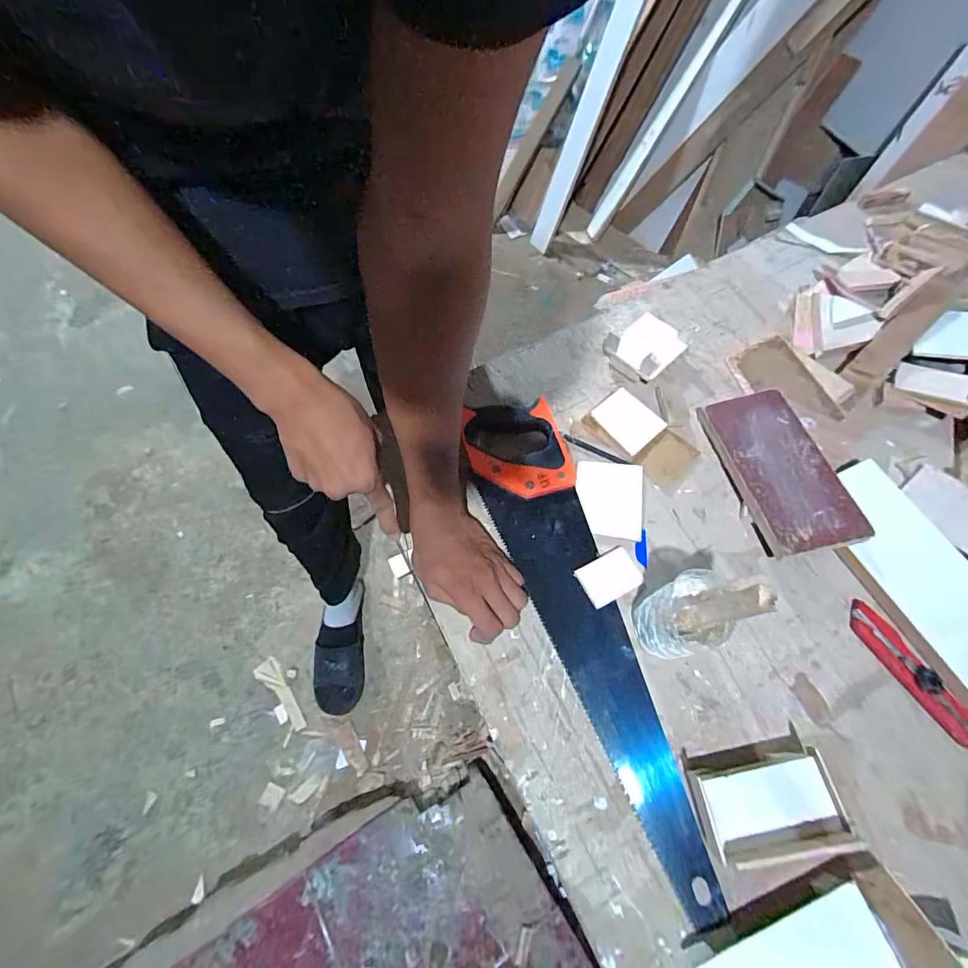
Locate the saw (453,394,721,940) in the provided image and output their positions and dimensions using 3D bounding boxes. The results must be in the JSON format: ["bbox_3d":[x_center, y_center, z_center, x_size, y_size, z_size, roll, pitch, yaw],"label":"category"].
[{"bbox_3d":[0.087,0.125,0.460,0.105,0.031,0.500,-14,63,-8],"label":"saw"}]

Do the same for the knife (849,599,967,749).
[{"bbox_3d":[0.411,0.186,0.432,0.027,0.015,0.157,-24,65,-13],"label":"knife"}]

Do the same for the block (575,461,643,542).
[{"bbox_3d":[0.142,0.015,0.516,0.074,0.011,0.087,7,62,3],"label":"block"}]

